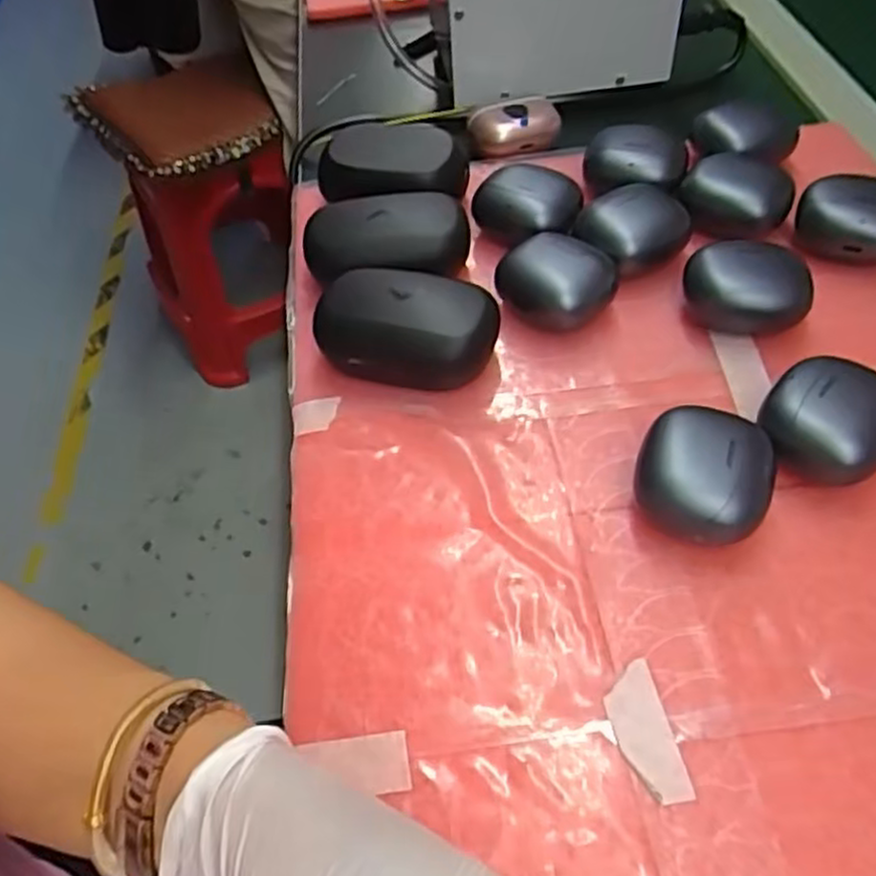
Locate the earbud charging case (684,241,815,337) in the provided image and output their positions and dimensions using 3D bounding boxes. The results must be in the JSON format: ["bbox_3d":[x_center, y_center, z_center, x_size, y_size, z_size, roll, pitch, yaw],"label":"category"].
[{"bbox_3d":[0.149,-0.071,0.362,0.055,0.029,0.039,2,52,7],"label":"earbud charging case"}]

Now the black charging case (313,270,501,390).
[{"bbox_3d":[-0.014,-0.051,0.362,0.083,0.035,0.048,7,53,11],"label":"black charging case"}]

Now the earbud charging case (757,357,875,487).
[{"bbox_3d":[0.162,-0.007,0.309,0.047,0.033,0.053,35,63,28],"label":"earbud charging case"}]

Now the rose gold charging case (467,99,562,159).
[{"bbox_3d":[0.050,-0.203,0.490,0.059,0.019,0.034,-4,52,3],"label":"rose gold charging case"}]

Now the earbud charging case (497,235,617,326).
[{"bbox_3d":[0.058,-0.077,0.376,0.052,0.031,0.040,23,58,22],"label":"earbud charging case"}]

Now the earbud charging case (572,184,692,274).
[{"bbox_3d":[0.103,-0.108,0.397,0.050,0.027,0.046,-36,57,-20],"label":"earbud charging case"}]

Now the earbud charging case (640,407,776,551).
[{"bbox_3d":[0.106,0.015,0.301,0.049,0.030,0.051,19,56,19],"label":"earbud charging case"}]

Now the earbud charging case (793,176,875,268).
[{"bbox_3d":[0.218,-0.113,0.389,0.057,0.027,0.045,19,56,20],"label":"earbud charging case"}]

